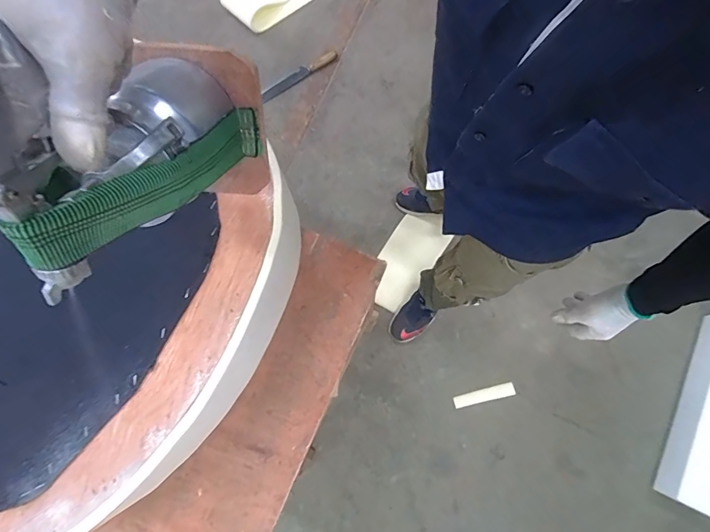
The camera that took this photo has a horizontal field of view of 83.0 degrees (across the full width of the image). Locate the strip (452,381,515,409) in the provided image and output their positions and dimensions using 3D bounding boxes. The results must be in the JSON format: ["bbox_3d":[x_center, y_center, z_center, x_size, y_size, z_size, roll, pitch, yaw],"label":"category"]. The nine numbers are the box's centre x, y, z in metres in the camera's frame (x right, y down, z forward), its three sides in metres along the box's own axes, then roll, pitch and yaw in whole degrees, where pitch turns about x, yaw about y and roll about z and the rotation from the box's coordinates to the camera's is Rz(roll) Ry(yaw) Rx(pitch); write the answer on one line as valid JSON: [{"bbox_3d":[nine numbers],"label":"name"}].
[{"bbox_3d":[0.407,0.407,1.267,0.193,0.013,0.039,-13,78,-1],"label":"strip"}]

